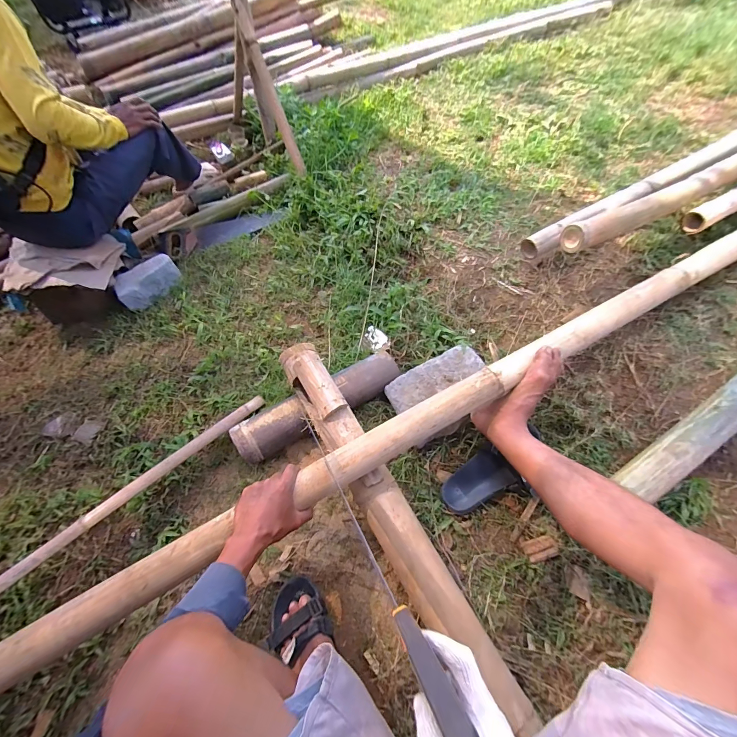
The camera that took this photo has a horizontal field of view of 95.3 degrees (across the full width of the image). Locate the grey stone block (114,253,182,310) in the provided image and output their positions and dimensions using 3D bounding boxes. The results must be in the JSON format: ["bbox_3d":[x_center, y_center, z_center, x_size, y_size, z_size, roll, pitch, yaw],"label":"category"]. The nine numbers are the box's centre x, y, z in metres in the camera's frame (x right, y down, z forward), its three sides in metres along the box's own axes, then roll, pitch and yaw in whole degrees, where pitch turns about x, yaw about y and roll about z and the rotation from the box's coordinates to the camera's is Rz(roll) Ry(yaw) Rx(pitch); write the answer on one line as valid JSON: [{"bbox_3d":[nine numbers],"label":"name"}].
[{"bbox_3d":[-0.729,-0.289,1.119,0.098,0.086,0.212,32,68,23],"label":"grey stone block"}]

